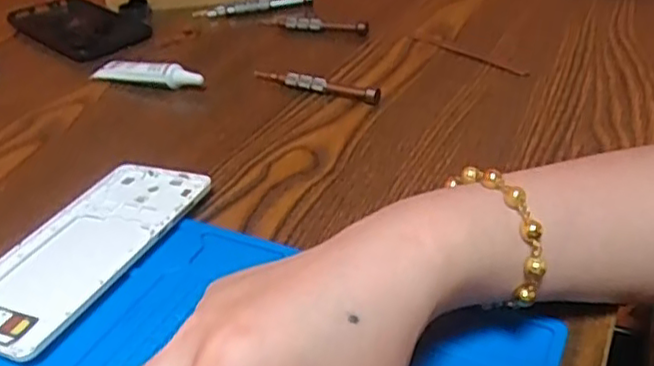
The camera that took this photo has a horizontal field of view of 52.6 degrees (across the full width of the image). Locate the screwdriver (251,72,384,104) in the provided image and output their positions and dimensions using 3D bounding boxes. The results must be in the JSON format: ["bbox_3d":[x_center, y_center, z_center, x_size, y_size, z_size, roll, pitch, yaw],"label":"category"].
[{"bbox_3d":[-0.010,-0.073,0.488,0.109,0.013,0.009,18,41,30],"label":"screwdriver"}]

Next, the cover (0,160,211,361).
[{"bbox_3d":[-0.133,0.032,0.353,0.085,0.012,0.147,11,38,22],"label":"cover"}]

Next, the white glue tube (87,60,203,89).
[{"bbox_3d":[-0.141,-0.086,0.518,0.103,0.019,0.023,13,39,25],"label":"white glue tube"}]

